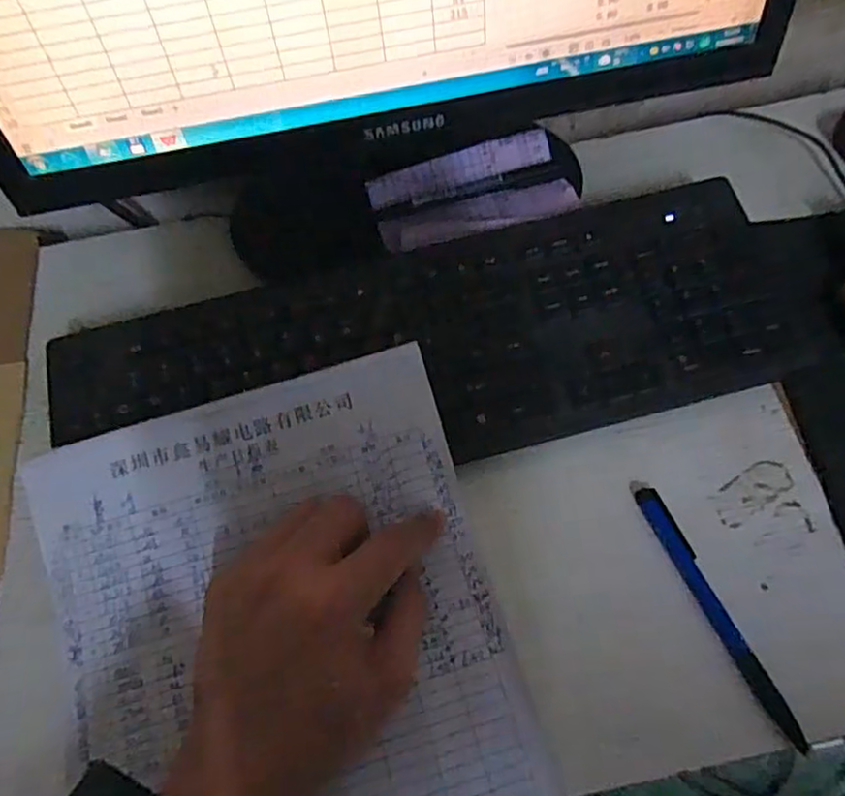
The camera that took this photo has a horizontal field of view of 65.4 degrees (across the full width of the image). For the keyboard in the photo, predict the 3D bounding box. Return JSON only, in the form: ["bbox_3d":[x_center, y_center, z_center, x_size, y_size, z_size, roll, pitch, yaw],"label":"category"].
[{"bbox_3d":[0.000,-0.026,0.384,0.417,0.026,0.136,-14,65,-4],"label":"keyboard"}]

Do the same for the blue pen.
[{"bbox_3d":[0.143,0.101,0.326,0.012,0.011,0.136,-21,65,-7],"label":"blue pen"}]

